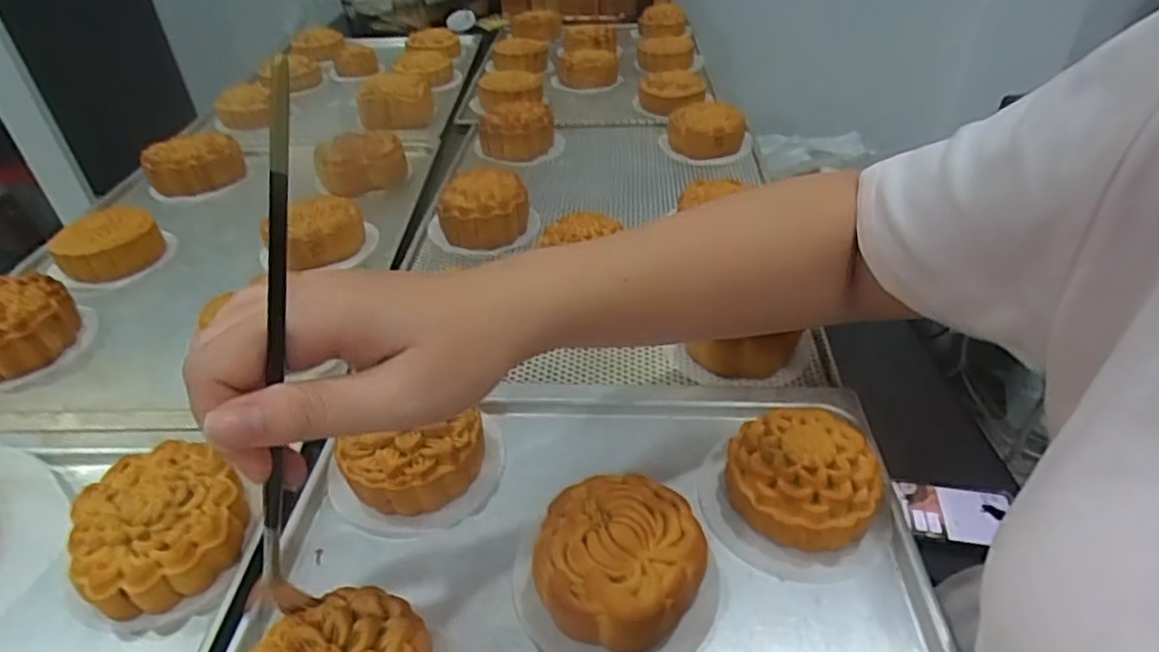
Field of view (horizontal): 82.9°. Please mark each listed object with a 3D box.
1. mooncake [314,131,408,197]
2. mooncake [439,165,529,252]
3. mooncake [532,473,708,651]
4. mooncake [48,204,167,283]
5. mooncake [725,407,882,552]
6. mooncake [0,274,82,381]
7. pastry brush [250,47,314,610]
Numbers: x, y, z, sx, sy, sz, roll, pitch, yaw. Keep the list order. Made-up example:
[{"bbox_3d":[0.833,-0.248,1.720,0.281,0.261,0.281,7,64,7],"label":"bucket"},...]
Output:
[{"bbox_3d":[-0.216,-0.164,0.653,0.085,0.035,0.088,-18,41,-19],"label":"mooncake"},{"bbox_3d":[-0.081,-0.099,0.560,0.076,0.043,0.079,-8,39,-7],"label":"mooncake"},{"bbox_3d":[0.020,0.107,0.305,0.076,0.036,0.076,5,39,8],"label":"mooncake"},{"bbox_3d":[-0.383,-0.067,0.537,0.067,0.035,0.067,-1,39,1],"label":"mooncake"},{"bbox_3d":[0.114,0.076,0.337,0.074,0.038,0.069,7,39,11],"label":"mooncake"},{"bbox_3d":[-0.388,-0.002,0.447,0.066,0.036,0.081,-10,39,-10],"label":"mooncake"},{"bbox_3d":[-0.099,0.024,0.219,0.016,0.217,0.008,-10,36,-38],"label":"pastry brush"}]

